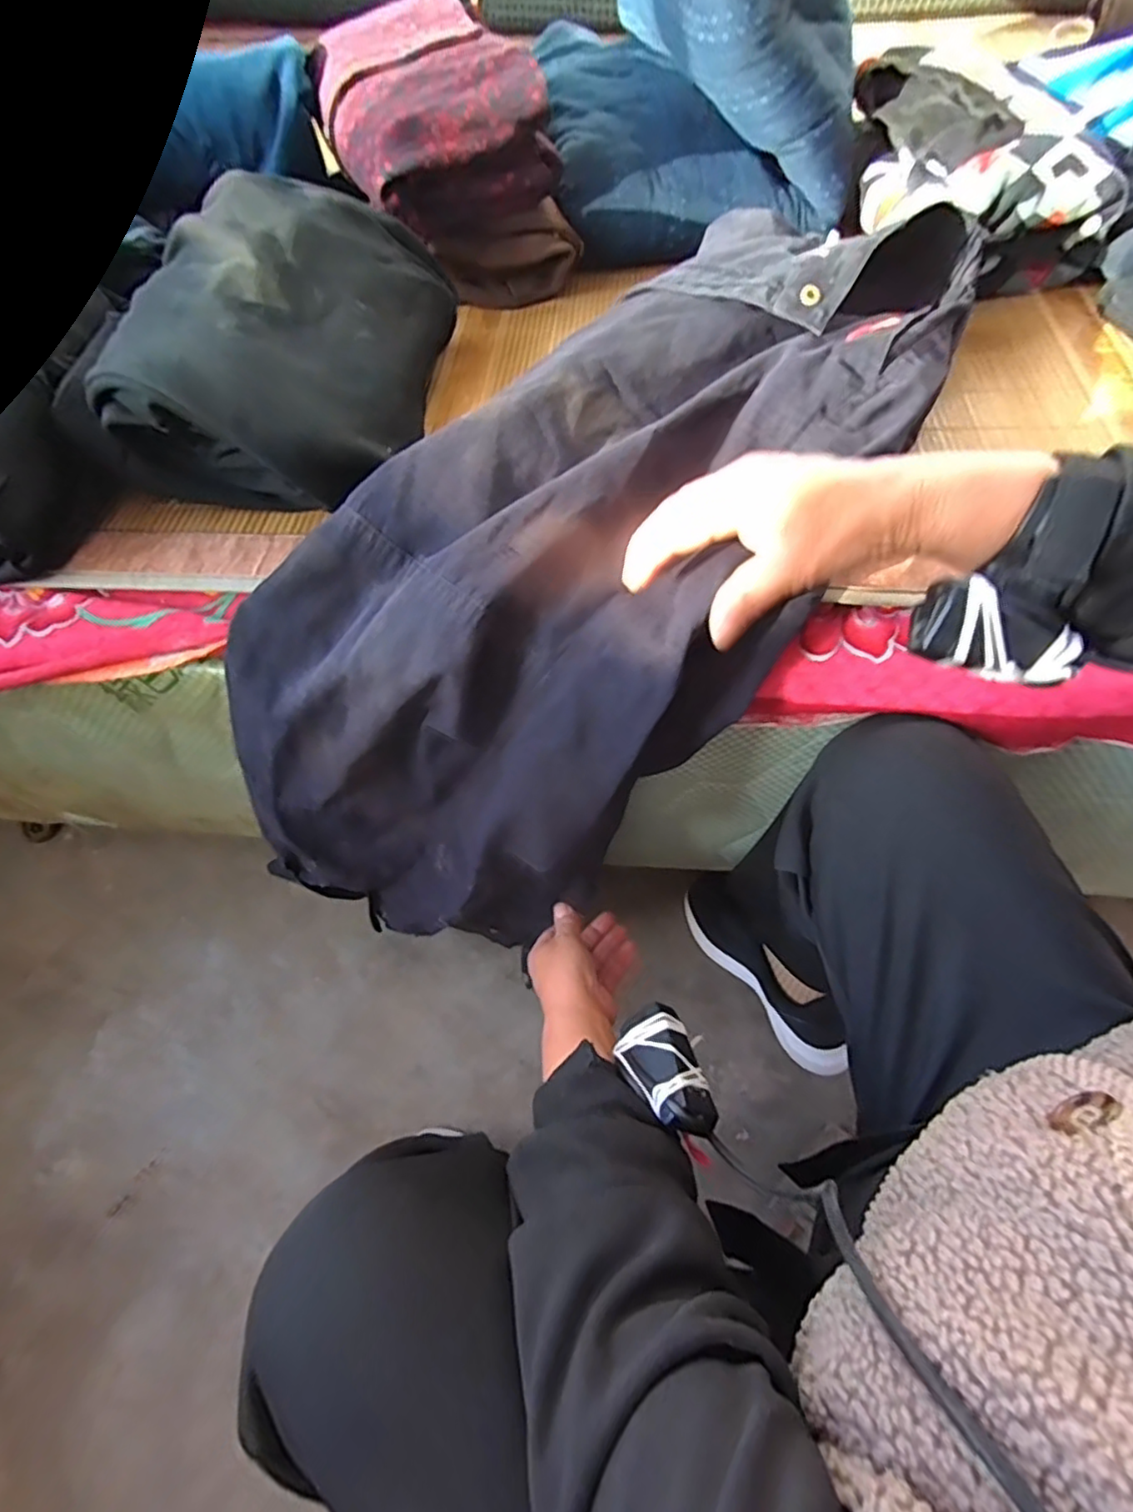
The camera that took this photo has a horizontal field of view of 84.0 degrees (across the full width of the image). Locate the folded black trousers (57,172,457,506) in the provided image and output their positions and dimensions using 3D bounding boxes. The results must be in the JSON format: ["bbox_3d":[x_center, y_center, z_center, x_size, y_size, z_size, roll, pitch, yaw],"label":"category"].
[{"bbox_3d":[-0.195,-0.285,0.436,0.218,0.111,0.245,15,62,11],"label":"folded black trousers"}]

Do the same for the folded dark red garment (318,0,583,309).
[{"bbox_3d":[-0.118,-0.549,0.577,0.173,0.148,0.230,-23,62,-10],"label":"folded dark red garment"}]

